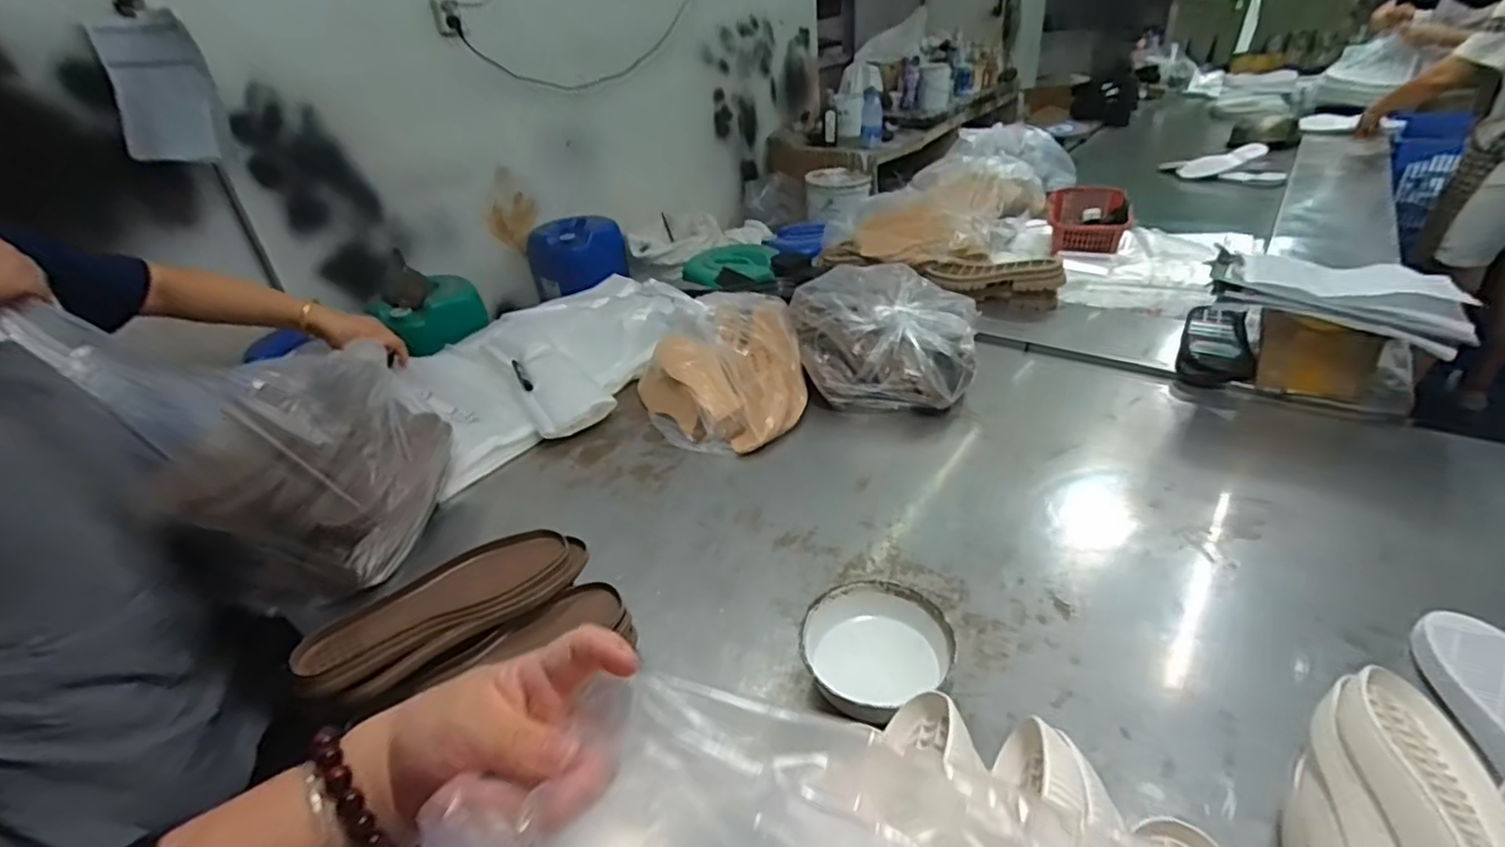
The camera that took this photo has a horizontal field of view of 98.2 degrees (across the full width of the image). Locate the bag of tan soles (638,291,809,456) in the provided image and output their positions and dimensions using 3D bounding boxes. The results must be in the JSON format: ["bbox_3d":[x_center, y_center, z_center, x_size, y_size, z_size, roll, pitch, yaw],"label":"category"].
[{"bbox_3d":[-0.060,-0.094,1.122,0.284,0.124,0.336,-9,33,-3],"label":"bag of tan soles"}]

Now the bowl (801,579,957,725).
[{"bbox_3d":[0.125,0.230,0.674,0.138,0.054,0.136,-5,33,3],"label":"bowl"}]

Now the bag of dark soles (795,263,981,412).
[{"bbox_3d":[0.219,-0.162,1.124,0.336,0.163,0.279,8,36,21],"label":"bag of dark soles"}]

